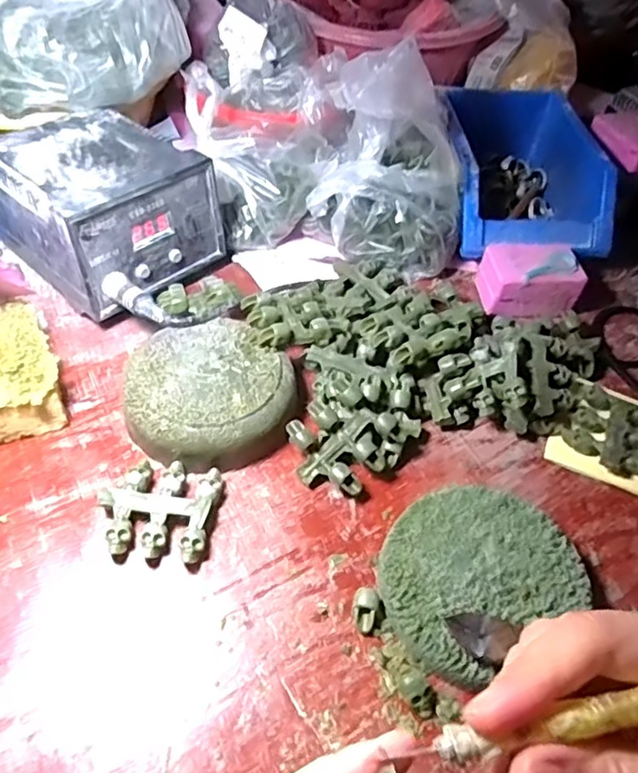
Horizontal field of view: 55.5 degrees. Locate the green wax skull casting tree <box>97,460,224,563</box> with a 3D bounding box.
[{"bbox_3d":[-0.088,0.067,0.337,0.060,0.012,0.054,7,49,1],"label":"green wax skull casting tree"}]

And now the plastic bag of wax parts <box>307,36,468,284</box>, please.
[{"bbox_3d":[0.057,-0.178,0.465,0.113,0.142,0.102,5,49,-1],"label":"plastic bag of wax parts"}]

